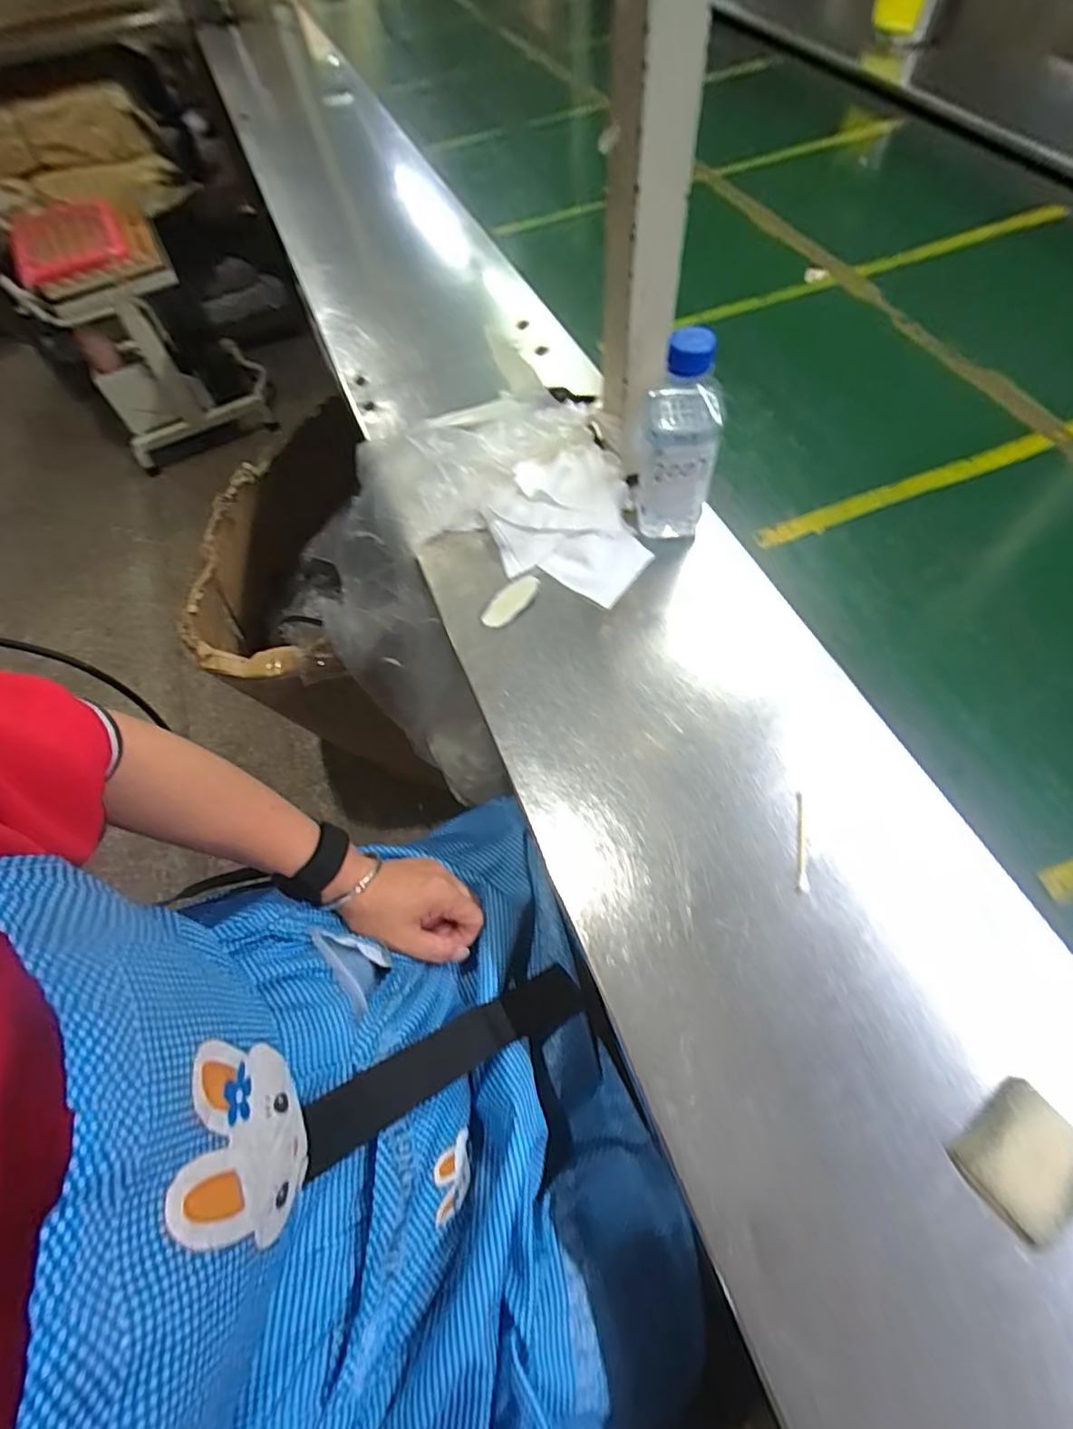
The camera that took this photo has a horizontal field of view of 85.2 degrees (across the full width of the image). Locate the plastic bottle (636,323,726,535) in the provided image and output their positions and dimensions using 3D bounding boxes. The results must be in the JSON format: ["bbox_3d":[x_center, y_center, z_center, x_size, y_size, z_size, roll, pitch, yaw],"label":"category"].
[{"bbox_3d":[0.114,-0.215,0.477,0.061,0.184,0.060,8,64,11],"label":"plastic bottle"}]

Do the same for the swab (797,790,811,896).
[{"bbox_3d":[0.176,0.085,0.389,0.006,0.008,0.066,4,62,7],"label":"swab"}]

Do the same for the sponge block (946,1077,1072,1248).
[{"bbox_3d":[0.255,0.231,0.304,0.059,0.017,0.046,-35,65,-14],"label":"sponge block"}]

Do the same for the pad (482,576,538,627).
[{"bbox_3d":[-0.022,-0.099,0.510,0.025,0.006,0.063,34,70,20],"label":"pad"}]

